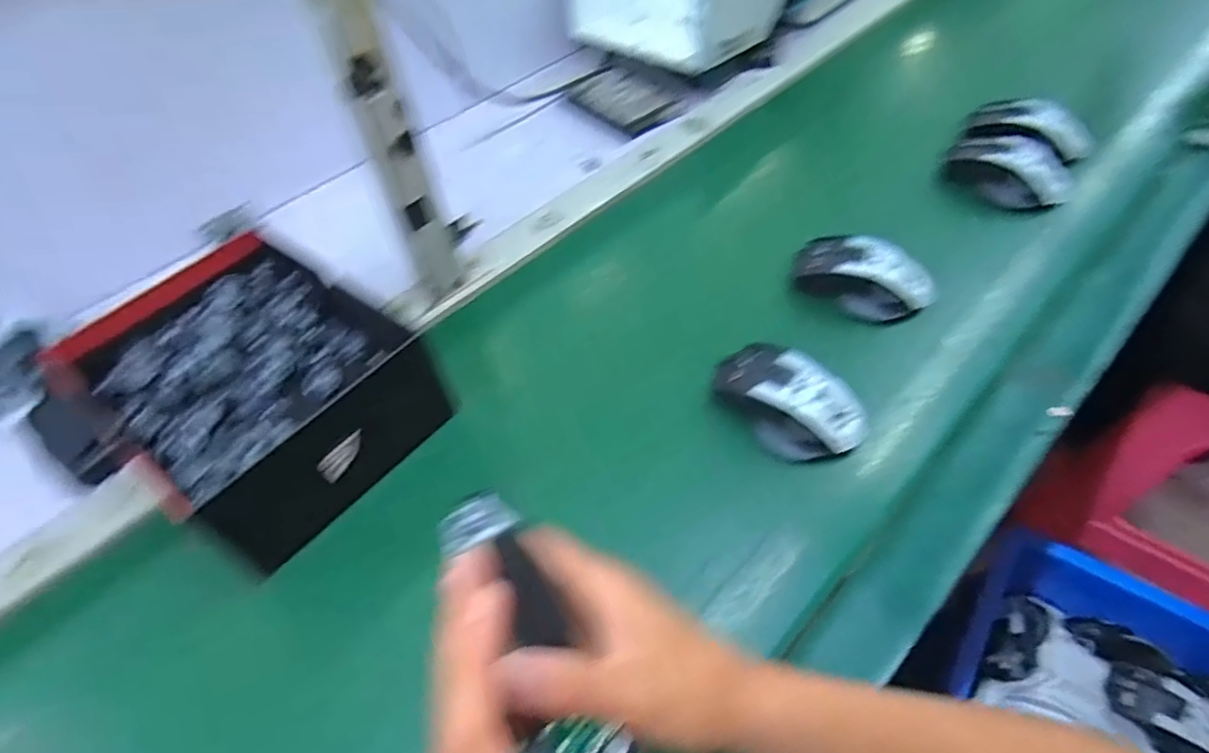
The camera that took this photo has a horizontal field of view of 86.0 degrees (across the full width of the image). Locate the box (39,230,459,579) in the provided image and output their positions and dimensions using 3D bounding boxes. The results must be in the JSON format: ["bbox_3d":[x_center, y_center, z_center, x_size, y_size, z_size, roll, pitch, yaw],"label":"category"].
[{"bbox_3d":[-0.277,0.003,0.513,0.257,0.075,0.187,30,59,27],"label":"box"}]

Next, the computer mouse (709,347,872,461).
[{"bbox_3d":[0.135,0.017,0.488,0.117,0.039,0.070,30,59,27],"label":"computer mouse"}]

